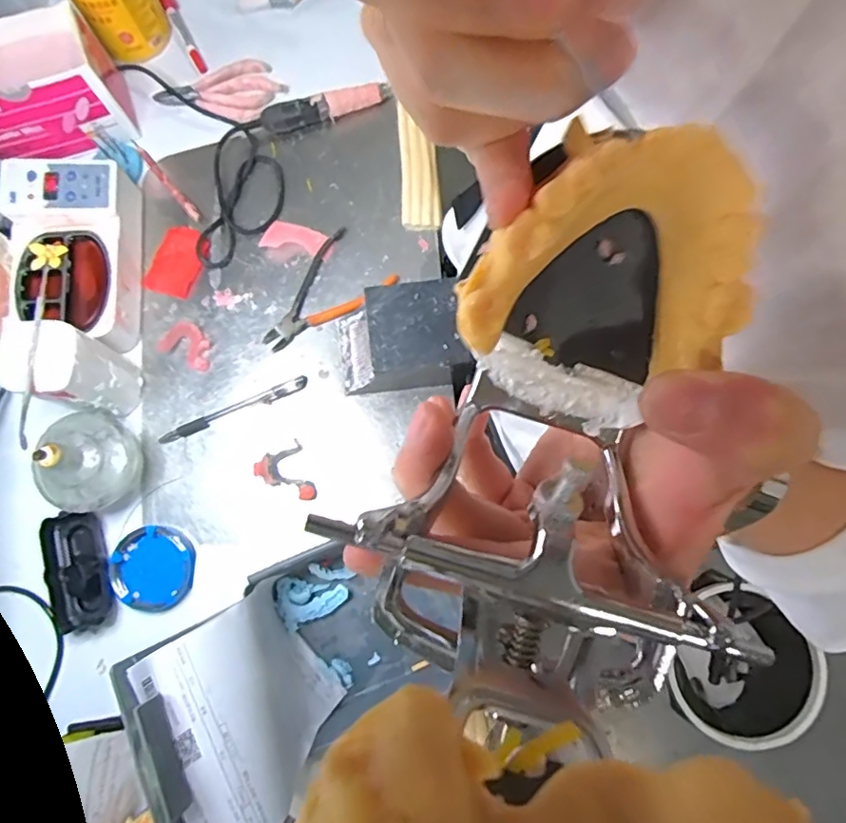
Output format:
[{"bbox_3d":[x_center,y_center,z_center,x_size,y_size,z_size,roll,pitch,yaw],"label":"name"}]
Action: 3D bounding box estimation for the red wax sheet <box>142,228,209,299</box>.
[{"bbox_3d":[-0.268,-0.165,0.614,0.057,0.008,0.077,16,80,4],"label":"red wax sheet"}]

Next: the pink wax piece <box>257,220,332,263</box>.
[{"bbox_3d":[-0.135,-0.189,0.612,0.075,0.015,0.035,10,80,3],"label":"pink wax piece"}]

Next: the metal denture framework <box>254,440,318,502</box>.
[{"bbox_3d":[-0.136,0.065,0.560,0.048,0.013,0.061,-27,81,-4],"label":"metal denture framework"}]

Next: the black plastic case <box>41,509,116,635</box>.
[{"bbox_3d":[-0.333,0.154,0.547,0.057,0.020,0.113,-18,80,-2],"label":"black plastic case"}]

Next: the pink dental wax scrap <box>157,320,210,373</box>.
[{"bbox_3d":[-0.245,-0.071,0.594,0.053,0.017,0.042,29,81,6],"label":"pink dental wax scrap"}]

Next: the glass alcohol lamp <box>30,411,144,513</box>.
[{"bbox_3d":[-0.309,0.046,0.521,0.082,0.103,0.090,0,80,1],"label":"glass alcohol lamp"}]

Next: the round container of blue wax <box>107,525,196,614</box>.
[{"bbox_3d":[-0.263,0.153,0.548,0.075,0.014,0.080,0,80,1],"label":"round container of blue wax"}]

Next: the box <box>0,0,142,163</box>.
[{"bbox_3d":[-0.405,-0.335,0.593,0.152,0.101,0.089,-19,80,-3],"label":"box"}]

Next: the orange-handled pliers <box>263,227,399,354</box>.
[{"bbox_3d":[-0.106,-0.119,0.602,0.086,0.011,0.147,40,83,7],"label":"orange-handled pliers"}]

